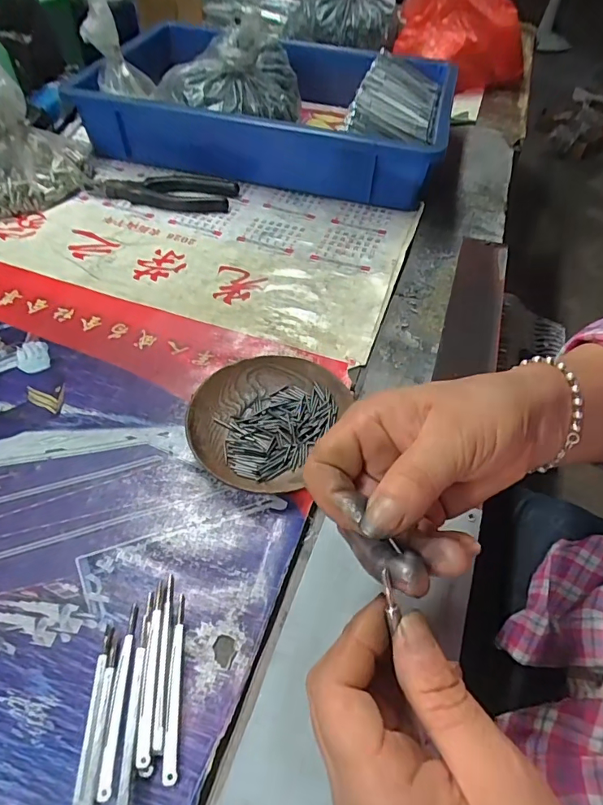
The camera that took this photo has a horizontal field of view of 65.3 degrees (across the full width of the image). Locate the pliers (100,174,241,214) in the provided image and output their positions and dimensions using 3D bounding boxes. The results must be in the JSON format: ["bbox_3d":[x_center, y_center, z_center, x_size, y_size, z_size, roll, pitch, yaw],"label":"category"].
[{"bbox_3d":[-0.147,-0.237,0.530,0.140,0.017,0.054,8,52,2],"label":"pliers"}]

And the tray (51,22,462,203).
[{"bbox_3d":[-0.029,-0.393,0.612,0.414,0.109,0.314,14,53,7],"label":"tray"}]

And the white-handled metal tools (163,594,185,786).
[{"bbox_3d":[-0.066,0.146,0.246,0.006,0.006,0.084,-3,53,-6],"label":"white-handled metal tools"}]

